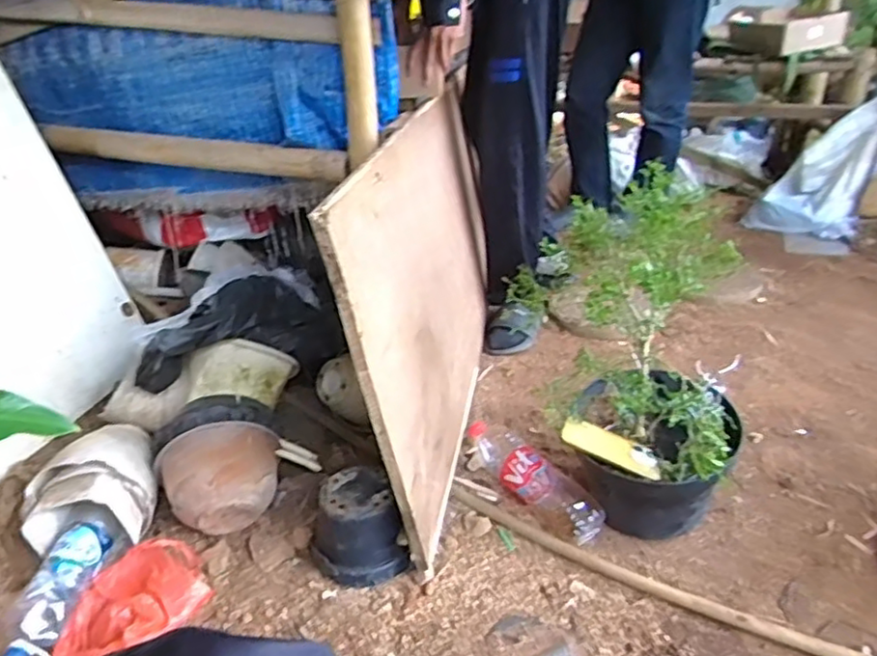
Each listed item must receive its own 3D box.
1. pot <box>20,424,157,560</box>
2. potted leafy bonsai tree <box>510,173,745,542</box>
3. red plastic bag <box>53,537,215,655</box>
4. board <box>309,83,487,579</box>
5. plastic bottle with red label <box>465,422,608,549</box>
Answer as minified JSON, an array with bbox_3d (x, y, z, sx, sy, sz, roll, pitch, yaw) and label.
[{"bbox_3d":[-0.601,0.271,1.162,0.190,0.145,0.228,-5,27,-8],"label":"pot"},{"bbox_3d":[0.293,0.065,1.044,0.337,0.542,0.272,2,27,6],"label":"potted leafy bonsai tree"},{"bbox_3d":[-0.481,0.430,1.025,0.223,0.055,0.194,-13,29,-23],"label":"red plastic bag"},{"bbox_3d":[0.011,-0.097,1.326,0.026,0.628,1.017,-7,27,17],"label":"board"},{"bbox_3d":[0.165,0.272,1.222,0.092,0.086,0.343,-20,32,-32],"label":"plastic bottle with red label"}]

